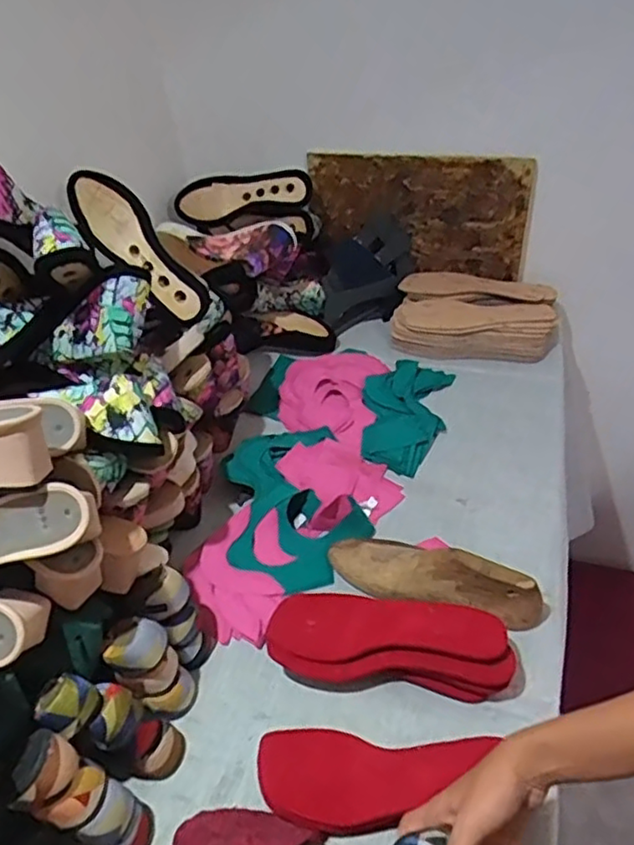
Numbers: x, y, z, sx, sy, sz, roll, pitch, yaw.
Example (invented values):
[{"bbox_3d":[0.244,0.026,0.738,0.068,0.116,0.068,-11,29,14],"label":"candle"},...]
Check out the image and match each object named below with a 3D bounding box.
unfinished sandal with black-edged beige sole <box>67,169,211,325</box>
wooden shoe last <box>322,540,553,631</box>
[{"bbox_3d":[-0.219,-0.220,0.818,0.225,0.079,0.062,45,57,1],"label":"unfinished sandal with black-edged beige sole"},{"bbox_3d":[0.129,0.167,0.731,0.245,0.077,0.069,16,47,23],"label":"wooden shoe last"}]

